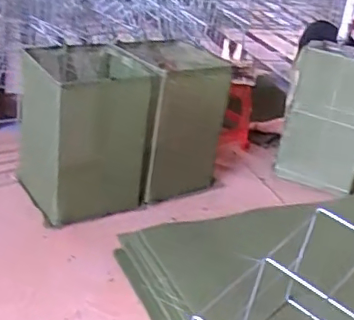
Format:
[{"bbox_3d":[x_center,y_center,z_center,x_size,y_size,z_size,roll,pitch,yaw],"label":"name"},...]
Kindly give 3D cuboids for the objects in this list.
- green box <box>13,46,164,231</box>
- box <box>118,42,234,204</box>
[{"bbox_3d":[-0.278,-0.088,1.619,0.310,0.403,0.312,-13,34,-34],"label":"green box"},{"bbox_3d":[-0.035,-0.154,1.770,0.313,0.391,0.306,-14,34,-35],"label":"box"}]

